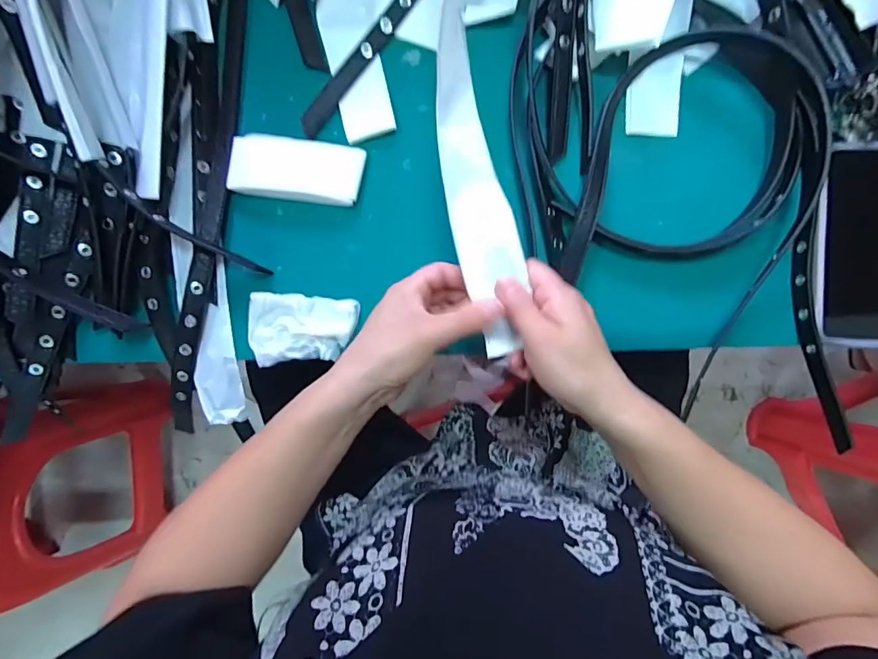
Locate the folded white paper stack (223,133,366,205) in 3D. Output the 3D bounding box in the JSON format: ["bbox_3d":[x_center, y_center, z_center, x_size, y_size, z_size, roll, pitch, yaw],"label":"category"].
[{"bbox_3d":[-0.129,-0.145,0.419,0.118,0.009,0.057,9,89,4],"label":"folded white paper stack"}]

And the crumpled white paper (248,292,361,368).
[{"bbox_3d":[-0.122,0.001,0.416,0.097,0.011,0.061,3,89,4],"label":"crumpled white paper"}]

